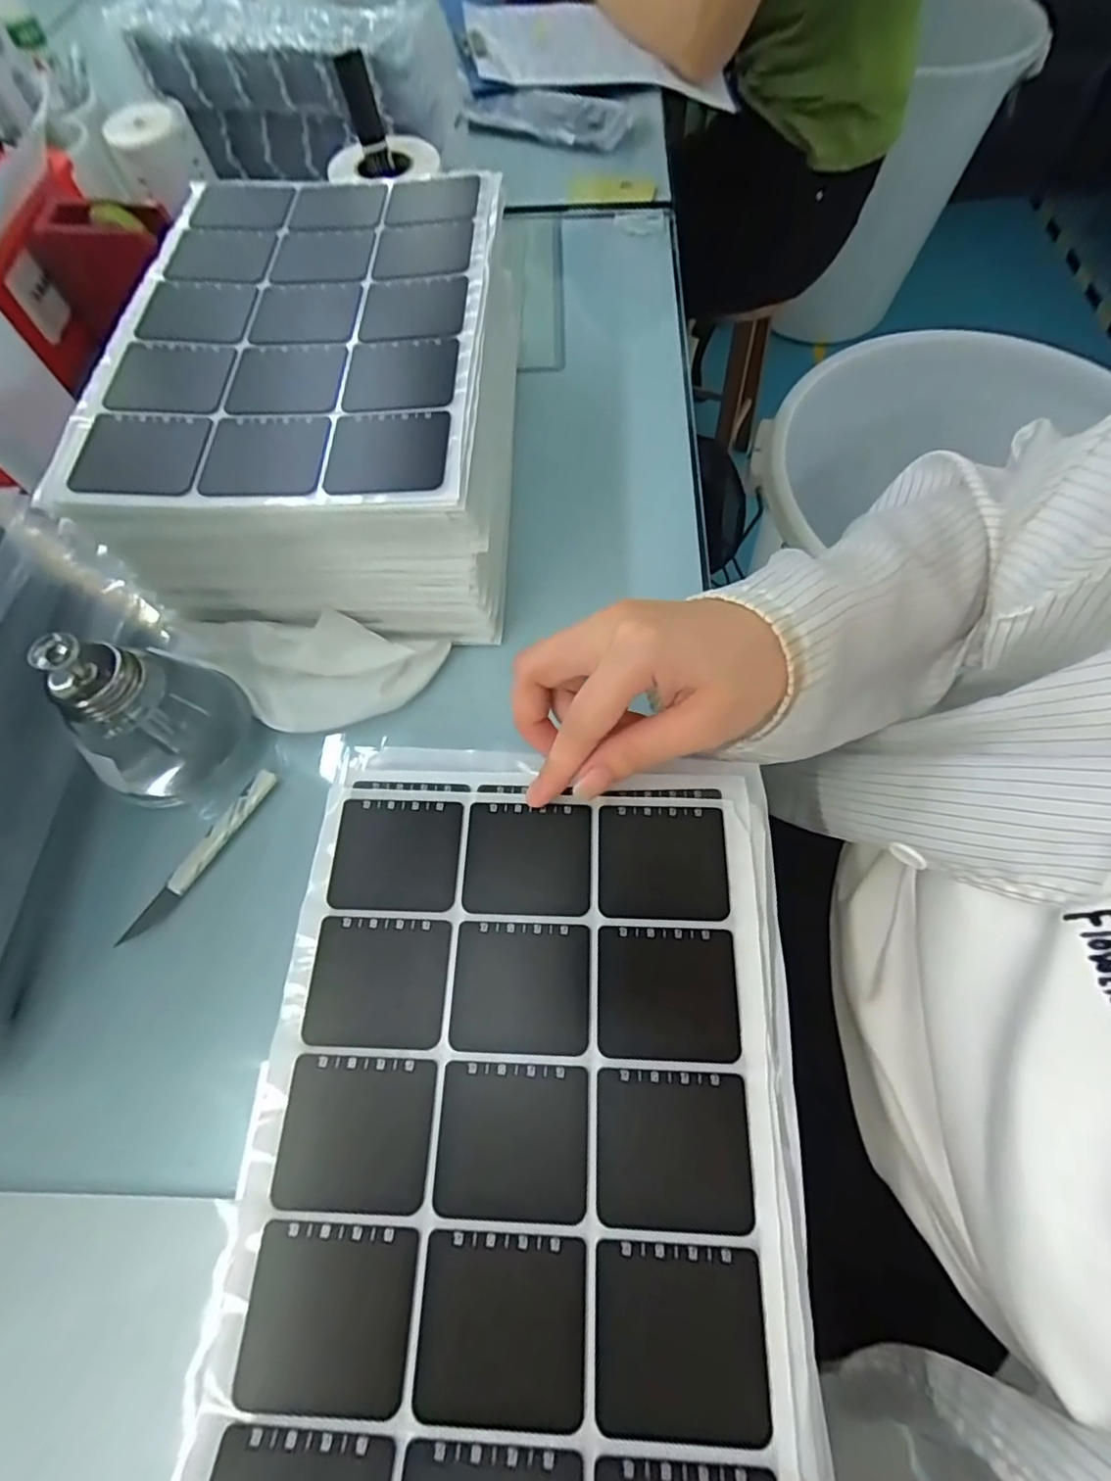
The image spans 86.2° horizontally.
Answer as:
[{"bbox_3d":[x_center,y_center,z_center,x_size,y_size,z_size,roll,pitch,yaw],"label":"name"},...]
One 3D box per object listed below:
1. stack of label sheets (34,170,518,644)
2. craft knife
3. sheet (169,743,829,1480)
[{"bbox_3d":[-0.132,-0.210,0.376,0.191,0.118,0.275,-1,66,2],"label":"stack of label sheets"},{"bbox_3d":[-0.189,0.060,0.318,0.013,0.007,0.106,31,71,15],"label":"craft knife"},{"bbox_3d":[-0.013,0.134,0.218,0.198,0.022,0.281,2,66,3],"label":"sheet"}]

